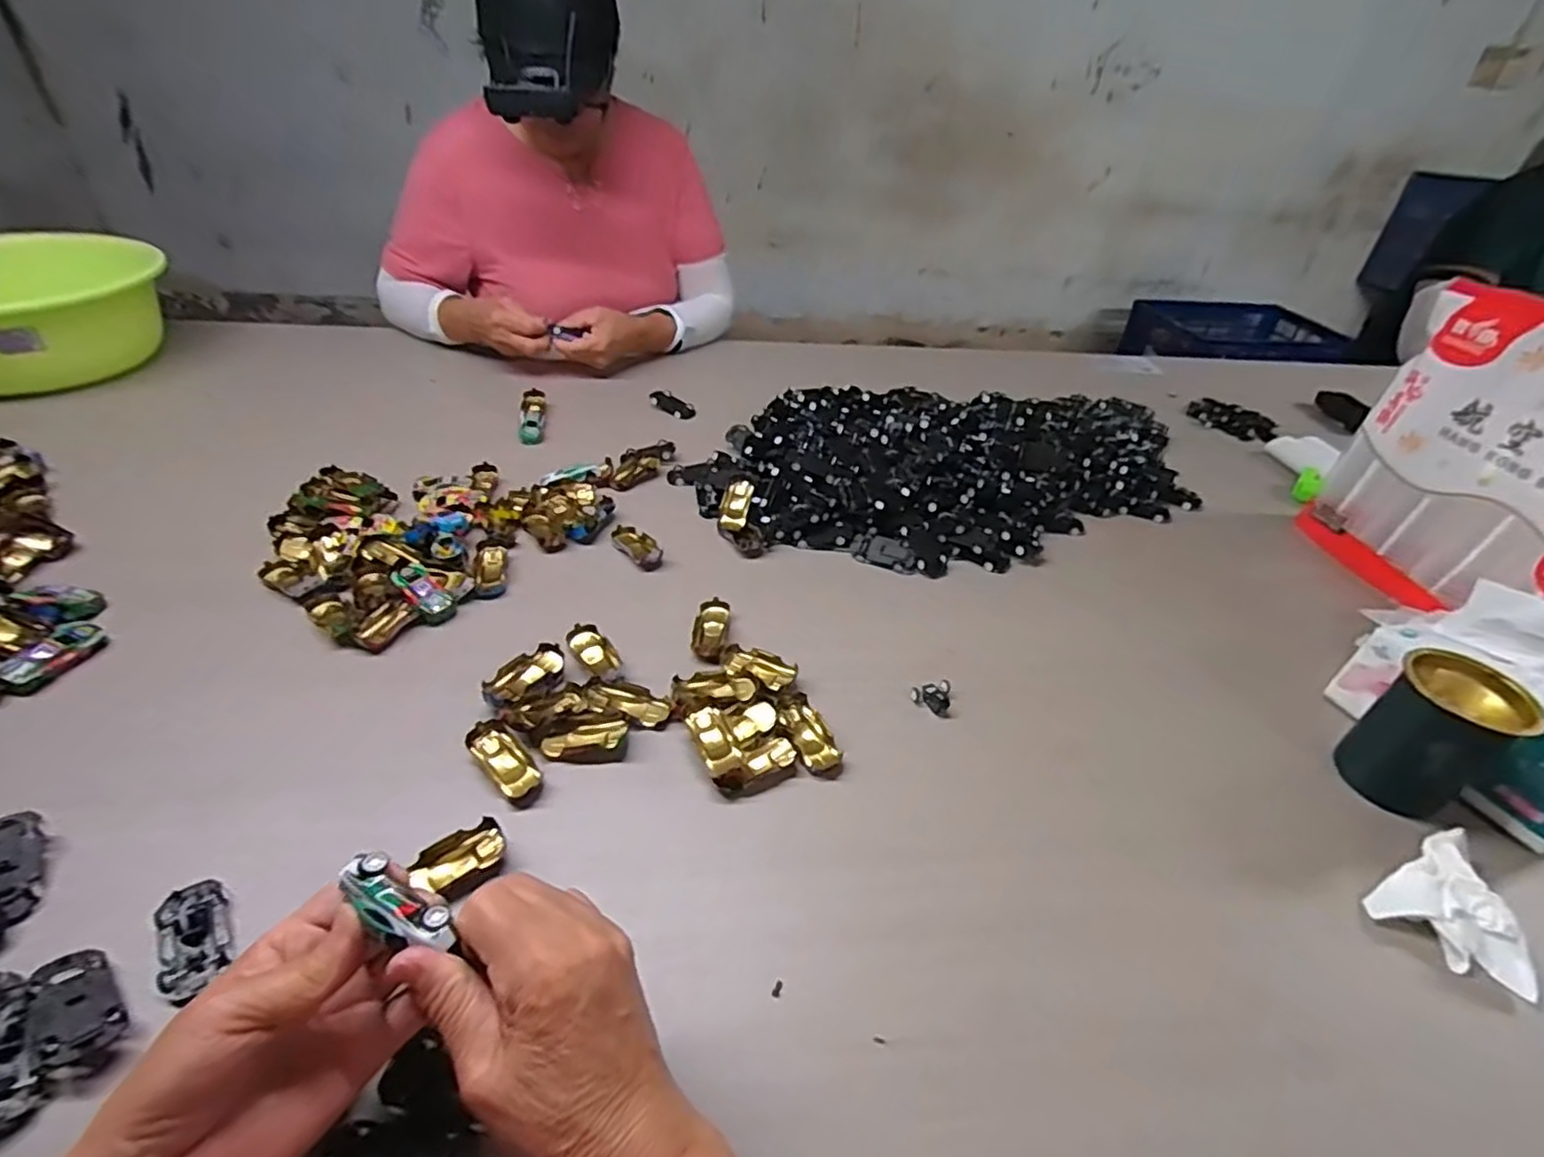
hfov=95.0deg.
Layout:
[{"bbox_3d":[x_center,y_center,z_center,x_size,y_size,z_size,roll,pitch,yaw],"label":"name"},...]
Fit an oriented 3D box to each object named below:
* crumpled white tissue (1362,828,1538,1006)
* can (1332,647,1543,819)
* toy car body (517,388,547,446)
[{"bbox_3d":[0.435,0.210,0.441,0.084,0.030,0.078,-21,46,-28],"label":"crumpled white tissue"},{"bbox_3d":[0.472,0.111,0.509,0.072,0.096,0.074,3,39,-2],"label":"can"},{"bbox_3d":[-0.298,-0.203,0.881,0.027,0.021,0.109,-4,40,-10],"label":"toy car body"}]

